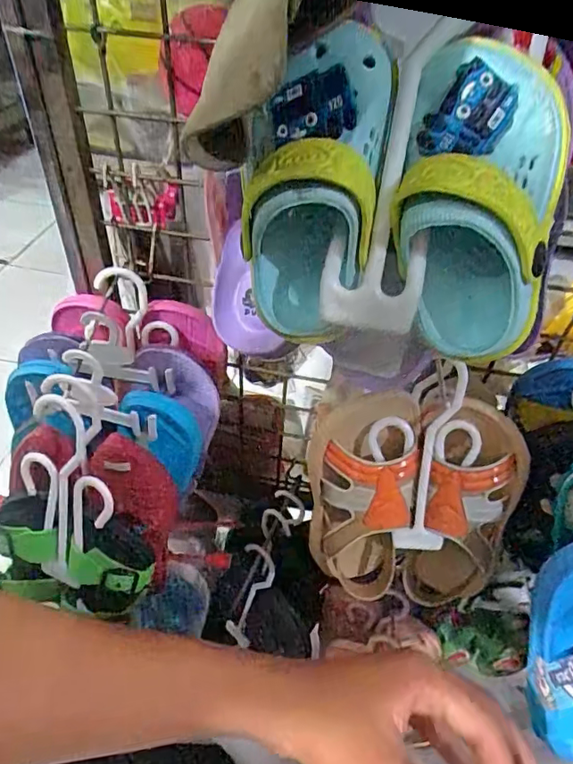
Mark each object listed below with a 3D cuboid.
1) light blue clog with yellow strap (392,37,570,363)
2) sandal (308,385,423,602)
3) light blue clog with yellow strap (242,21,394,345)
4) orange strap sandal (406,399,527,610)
[{"bbox_3d":[0.074,-0.063,0.205,0.062,0.107,0.041,12,44,6],"label":"light blue clog with yellow strap"},{"bbox_3d":[0.070,0.108,0.437,0.098,0.219,0.060,-4,29,-14],"label":"sandal"},{"bbox_3d":[0.010,-0.071,0.211,0.050,0.113,0.043,6,43,0],"label":"light blue clog with yellow strap"},{"bbox_3d":[0.144,0.106,0.429,0.079,0.187,0.055,9,19,14],"label":"orange strap sandal"}]

